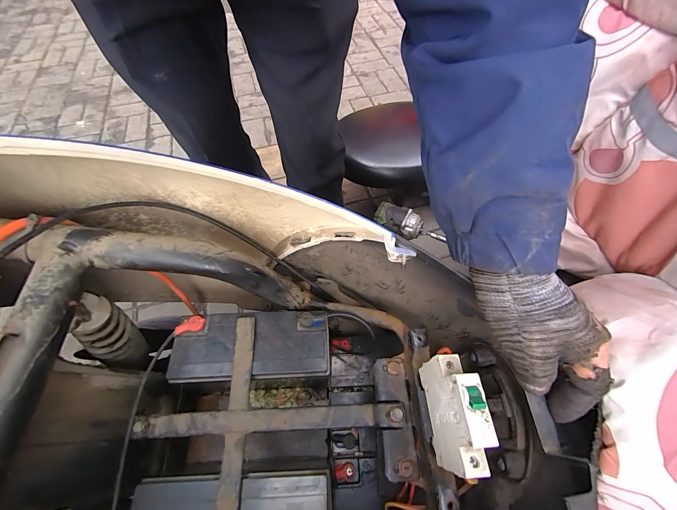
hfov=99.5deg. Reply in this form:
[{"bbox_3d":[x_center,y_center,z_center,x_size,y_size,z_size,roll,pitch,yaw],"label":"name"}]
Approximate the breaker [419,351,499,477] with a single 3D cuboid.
[{"bbox_3d":[0.090,0.119,0.219,0.021,0.065,0.079,-2,54,-4],"label":"breaker"}]

